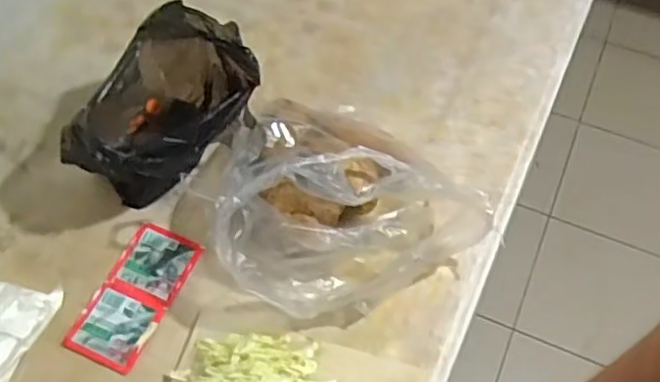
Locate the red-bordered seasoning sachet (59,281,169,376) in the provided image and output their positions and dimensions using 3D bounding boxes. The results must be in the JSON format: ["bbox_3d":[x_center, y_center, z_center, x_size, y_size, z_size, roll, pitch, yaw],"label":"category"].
[{"bbox_3d":[-0.226,0.141,0.726,0.079,0.004,0.078,22,62,10],"label":"red-bordered seasoning sachet"}]

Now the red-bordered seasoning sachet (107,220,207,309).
[{"bbox_3d":[-0.194,0.080,0.766,0.080,0.008,0.081,22,62,10],"label":"red-bordered seasoning sachet"}]

